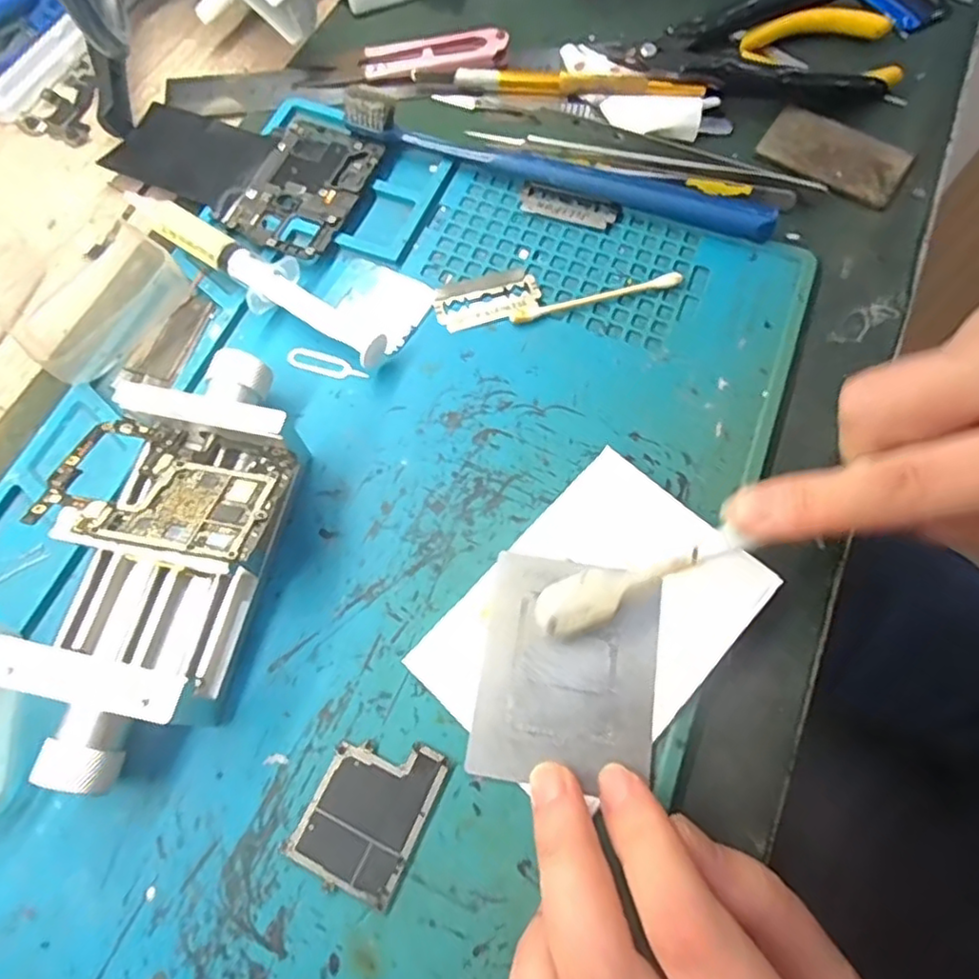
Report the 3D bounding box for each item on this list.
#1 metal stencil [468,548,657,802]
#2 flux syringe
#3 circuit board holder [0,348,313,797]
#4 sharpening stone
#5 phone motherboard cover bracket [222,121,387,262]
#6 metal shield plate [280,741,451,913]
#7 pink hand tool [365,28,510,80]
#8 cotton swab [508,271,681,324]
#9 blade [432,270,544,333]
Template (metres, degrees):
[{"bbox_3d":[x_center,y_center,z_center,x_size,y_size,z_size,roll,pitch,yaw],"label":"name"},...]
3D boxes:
[{"bbox_3d":[0.025,0.056,0.201,0.055,0.004,0.067,9,69,3],"label":"metal stencil"},{"bbox_3d":[-0.093,-0.085,0.251,0.127,0.015,0.021,36,73,12],"label":"flux syringe"},{"bbox_3d":[-0.100,0.018,0.200,0.066,0.035,0.137,10,70,4],"label":"circuit board holder"},{"bbox_3d":[0.152,-0.149,0.279,0.060,0.004,0.035,33,73,11],"label":"sharpening stone"},{"bbox_3d":[-0.079,-0.128,0.271,0.046,0.005,0.067,21,71,8],"label":"phone motherboard cover bracket"},{"bbox_3d":[-0.035,0.094,0.187,0.033,0.004,0.042,23,71,8],"label":"metal shield plate"},{"bbox_3d":[-0.025,-0.206,0.302,0.066,0.011,0.021,-3,69,-1],"label":"pink hand tool"},{"bbox_3d":[0.042,-0.077,0.253,0.069,0.005,0.008,-14,70,-6],"label":"cotton swab"},{"bbox_3d":[-0.001,-0.077,0.254,0.041,0.004,0.022,-16,70,-6],"label":"blade"}]

